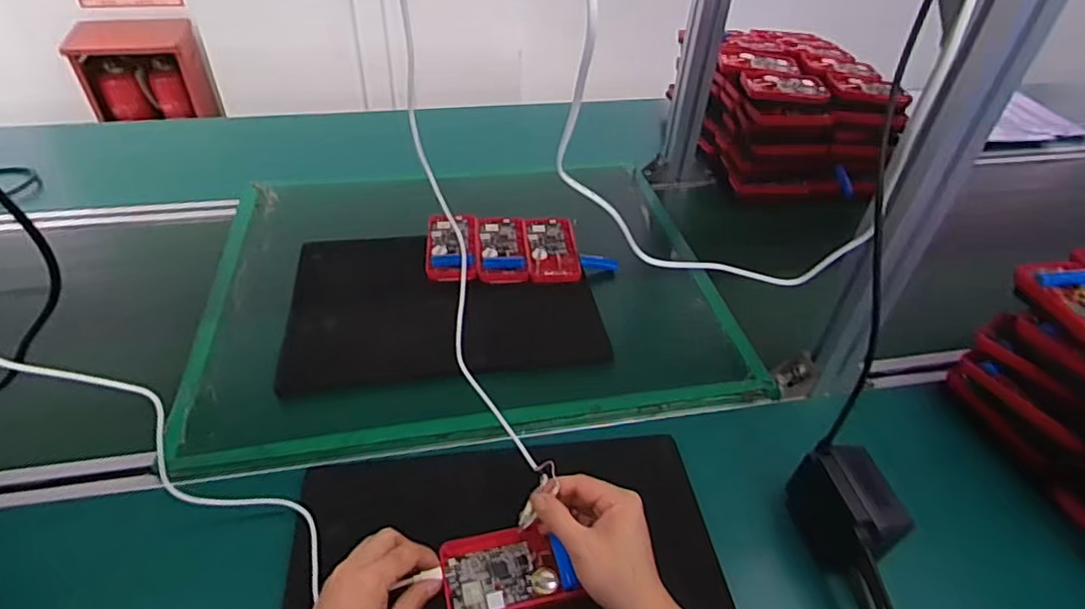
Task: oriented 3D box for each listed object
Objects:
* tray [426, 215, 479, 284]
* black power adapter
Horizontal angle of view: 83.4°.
[{"bbox_3d":[-0.115,-0.076,0.769,0.062,0.013,0.124,-2,42,-6],"label":"tray"},{"bbox_3d":[0.252,0.172,0.513,0.055,0.072,0.087,-13,44,-18],"label":"black power adapter"}]

